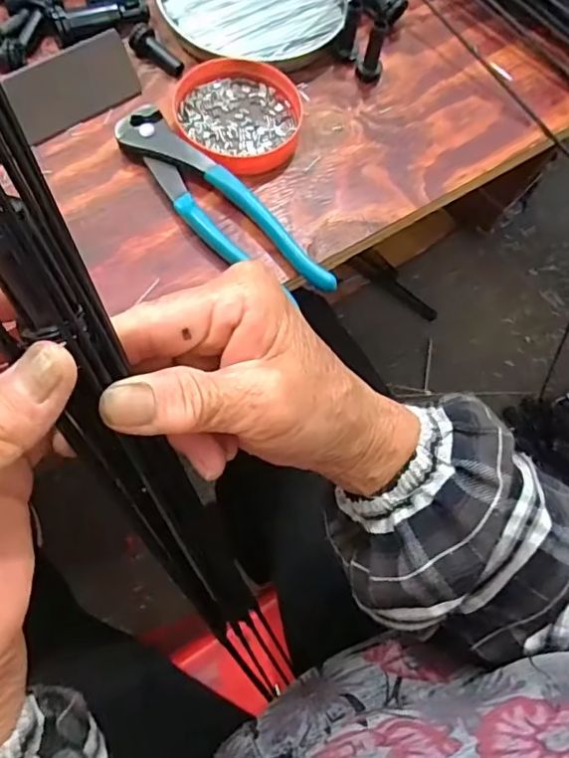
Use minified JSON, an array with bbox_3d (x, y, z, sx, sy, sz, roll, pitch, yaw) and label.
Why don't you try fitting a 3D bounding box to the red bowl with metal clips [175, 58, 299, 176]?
[{"bbox_3d":[-0.028,-0.167,0.367,0.079,0.020,0.080,1,67,-2],"label":"red bowl with metal clips"}]

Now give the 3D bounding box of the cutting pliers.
[{"bbox_3d":[-0.040,-0.104,0.339,0.040,0.017,0.163,-39,74,-16],"label":"cutting pliers"}]

